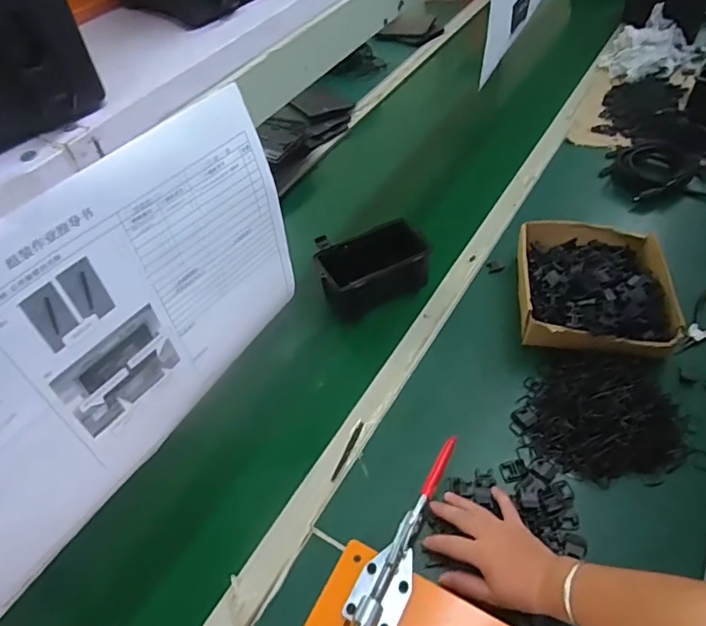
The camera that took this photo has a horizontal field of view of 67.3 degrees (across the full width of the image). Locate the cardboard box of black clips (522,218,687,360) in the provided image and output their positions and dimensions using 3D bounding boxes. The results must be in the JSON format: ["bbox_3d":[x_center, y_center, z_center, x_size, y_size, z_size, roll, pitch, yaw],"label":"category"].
[{"bbox_3d":[0.358,-0.041,0.807,0.215,0.067,0.263,3,50,9],"label":"cardboard box of black clips"}]

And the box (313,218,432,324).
[{"bbox_3d":[0.031,-0.077,0.883,0.167,0.095,0.111,-21,50,-12],"label":"box"}]

